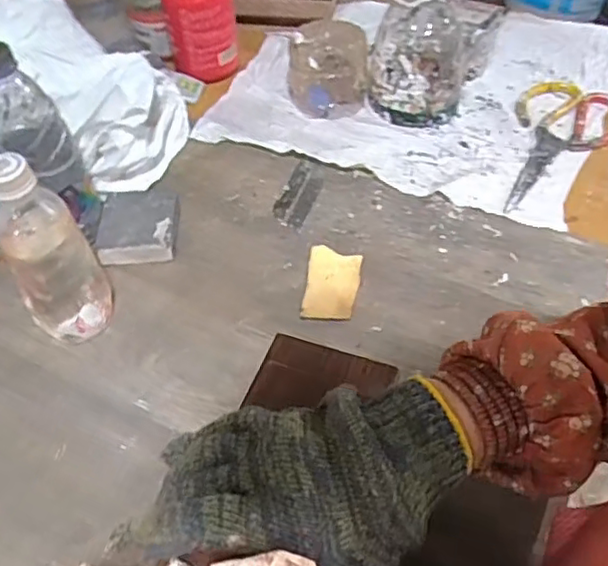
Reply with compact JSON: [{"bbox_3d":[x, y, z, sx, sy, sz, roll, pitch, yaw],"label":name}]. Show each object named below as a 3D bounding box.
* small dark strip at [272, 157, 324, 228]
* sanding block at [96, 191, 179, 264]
[{"bbox_3d":[-0.004,-0.091,0.645,0.035,0.007,0.095,13,52,12],"label":"small dark strip"},{"bbox_3d":[-0.157,-0.055,0.606,0.073,0.023,0.079,-3,50,0],"label":"sanding block"}]

